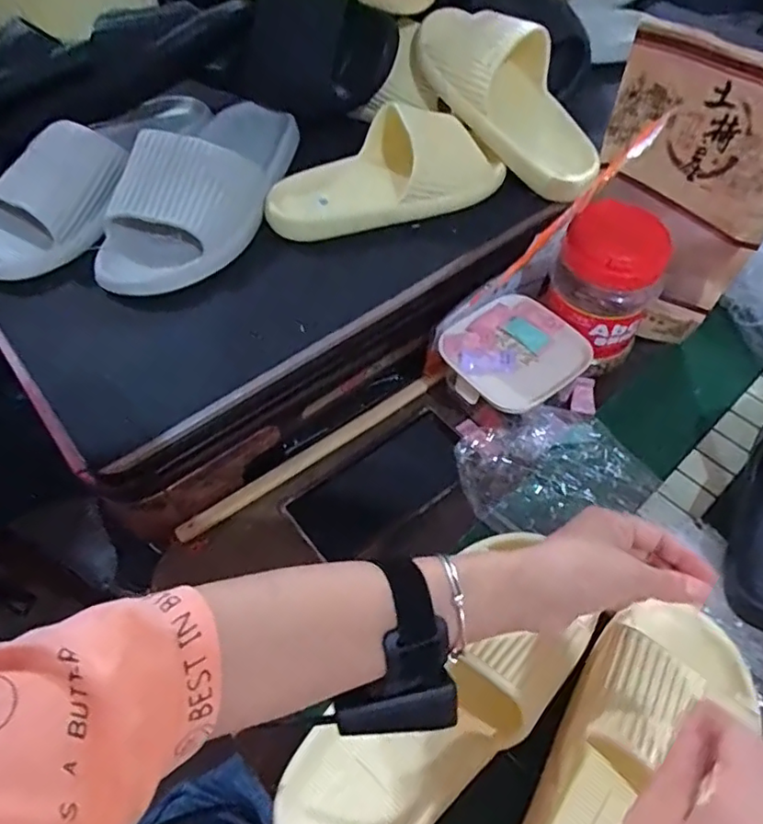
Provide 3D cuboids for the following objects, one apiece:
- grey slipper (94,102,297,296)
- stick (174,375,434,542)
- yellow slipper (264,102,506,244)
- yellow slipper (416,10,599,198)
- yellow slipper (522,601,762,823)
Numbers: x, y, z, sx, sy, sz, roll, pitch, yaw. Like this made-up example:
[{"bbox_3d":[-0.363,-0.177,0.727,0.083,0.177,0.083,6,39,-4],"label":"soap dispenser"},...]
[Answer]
[{"bbox_3d":[-0.168,-0.210,0.529,0.115,0.066,0.249,13,56,9],"label":"grey slipper"},{"bbox_3d":[-0.062,0.037,0.527,0.267,0.010,0.017,-33,61,-20],"label":"stick"},{"bbox_3d":[-0.001,-0.228,0.544,0.226,0.062,0.102,-22,58,-14],"label":"yellow slipper"},{"bbox_3d":[0.124,-0.311,0.560,0.097,0.062,0.235,-36,86,-22],"label":"yellow slipper"},{"bbox_3d":[0.143,0.221,0.332,0.094,0.060,0.243,28,68,18],"label":"yellow slipper"}]

